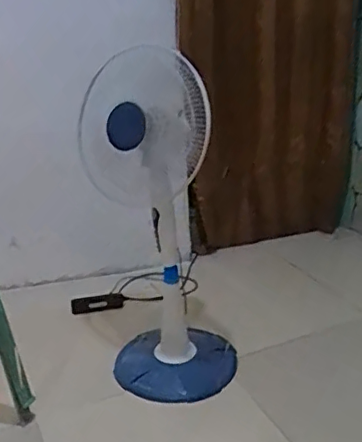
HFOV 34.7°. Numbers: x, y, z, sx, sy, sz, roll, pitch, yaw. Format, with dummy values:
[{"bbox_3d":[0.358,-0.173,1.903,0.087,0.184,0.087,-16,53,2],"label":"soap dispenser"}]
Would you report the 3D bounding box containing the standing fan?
[{"bbox_3d":[-0.059,0.014,1.699,0.394,0.907,0.472,-5,21,-7],"label":"standing fan"}]

